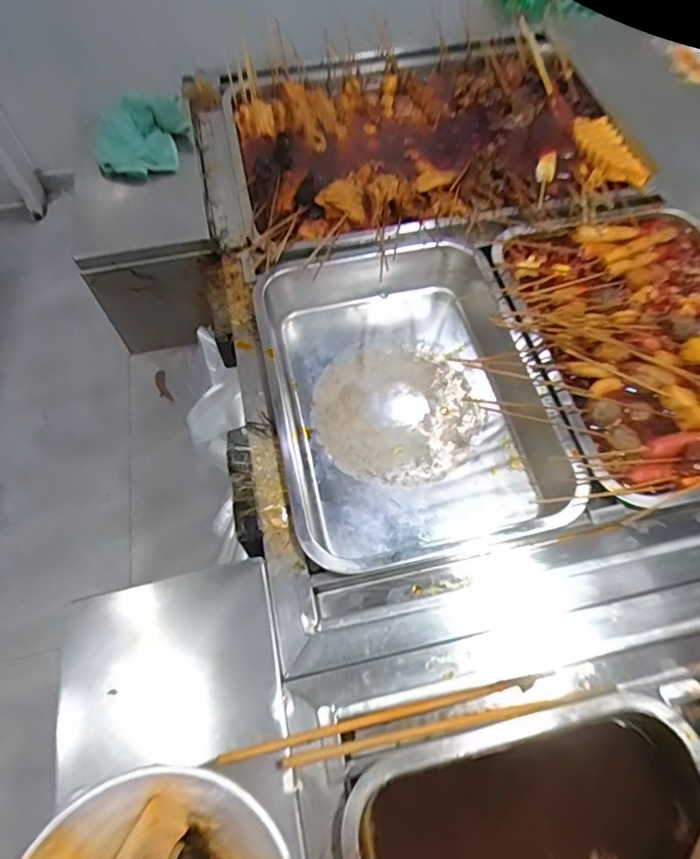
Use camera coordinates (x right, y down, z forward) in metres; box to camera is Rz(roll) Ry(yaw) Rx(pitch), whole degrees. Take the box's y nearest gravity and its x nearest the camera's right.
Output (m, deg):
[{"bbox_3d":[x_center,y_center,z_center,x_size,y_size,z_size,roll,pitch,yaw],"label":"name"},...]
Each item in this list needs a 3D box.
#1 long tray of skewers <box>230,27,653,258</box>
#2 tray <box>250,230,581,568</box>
[{"bbox_3d":[0.119,-0.432,0.796,0.567,0.070,0.423,-9,63,-4],"label":"long tray of skewers"},{"bbox_3d":[0.057,-0.044,0.616,0.291,0.080,0.390,-13,64,-6],"label":"tray"}]

